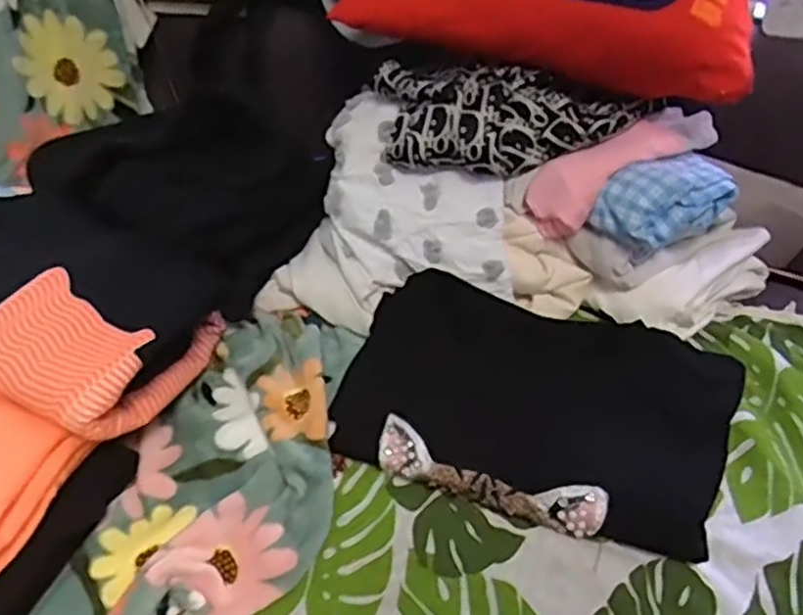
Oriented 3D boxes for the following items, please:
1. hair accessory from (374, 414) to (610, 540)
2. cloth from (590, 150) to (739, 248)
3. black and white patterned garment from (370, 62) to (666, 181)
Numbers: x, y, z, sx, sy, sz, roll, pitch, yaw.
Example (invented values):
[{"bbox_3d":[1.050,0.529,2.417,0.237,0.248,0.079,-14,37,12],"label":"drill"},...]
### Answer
[{"bbox_3d":[0.061,0.131,0.537,0.172,0.044,0.031,17,45,22],"label":"hair accessory"},{"bbox_3d":[0.220,-0.089,0.610,0.113,0.056,0.063,-19,43,-16],"label":"cloth"},{"bbox_3d":[0.087,-0.176,0.653,0.249,0.061,0.128,17,45,22],"label":"black and white patterned garment"}]

